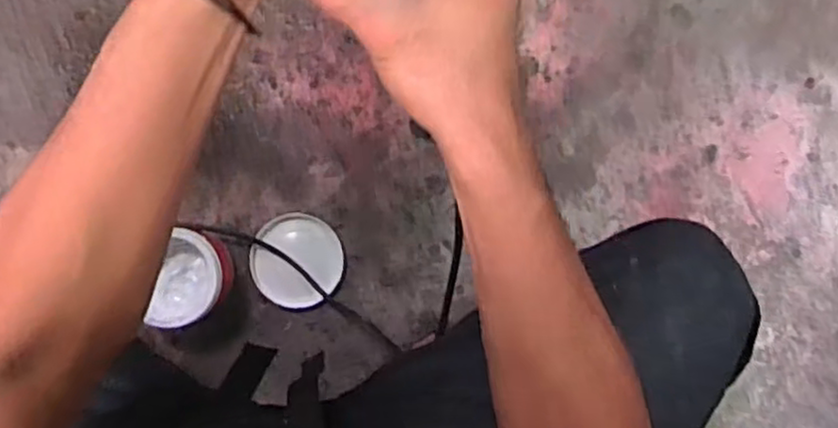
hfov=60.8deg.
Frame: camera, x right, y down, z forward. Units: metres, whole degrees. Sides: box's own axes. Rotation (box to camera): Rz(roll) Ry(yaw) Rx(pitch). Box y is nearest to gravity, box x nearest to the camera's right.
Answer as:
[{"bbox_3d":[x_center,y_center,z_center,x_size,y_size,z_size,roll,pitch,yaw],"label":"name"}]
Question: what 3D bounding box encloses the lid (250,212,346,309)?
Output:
[{"bbox_3d":[-0.143,0.055,0.839,0.105,0.007,0.107,-7,88,-3],"label":"lid"}]

